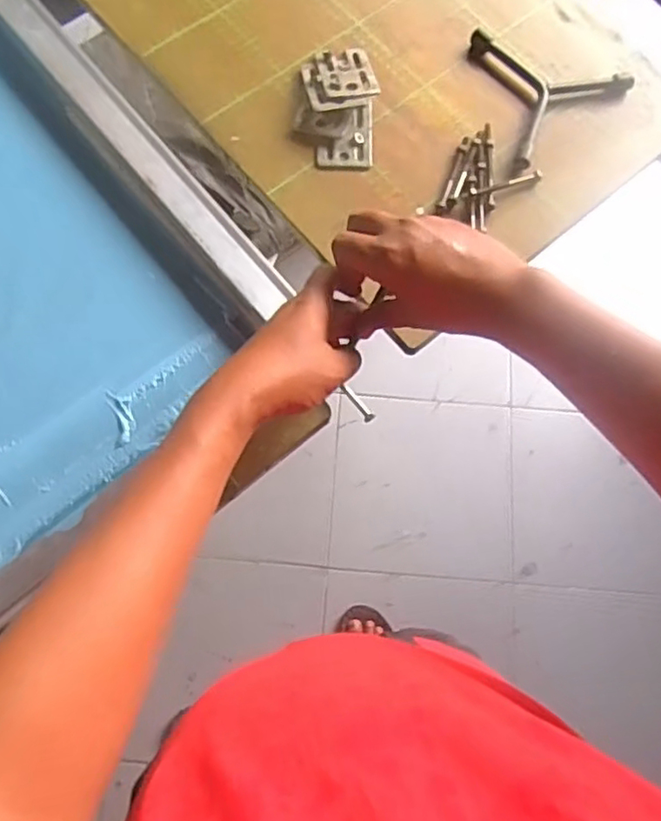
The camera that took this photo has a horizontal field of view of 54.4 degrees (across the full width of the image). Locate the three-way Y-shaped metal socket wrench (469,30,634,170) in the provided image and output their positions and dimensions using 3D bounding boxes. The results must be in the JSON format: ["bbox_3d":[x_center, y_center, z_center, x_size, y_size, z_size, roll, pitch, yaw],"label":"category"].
[{"bbox_3d":[0.190,-0.320,0.622,0.144,0.019,0.139,-36,78,-12],"label":"three-way Y-shaped metal socket wrench"}]

